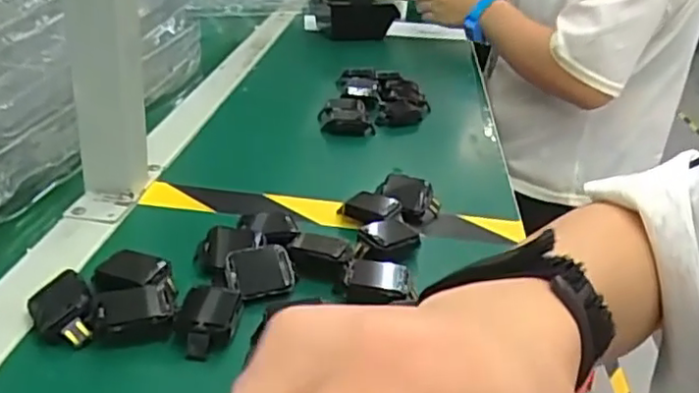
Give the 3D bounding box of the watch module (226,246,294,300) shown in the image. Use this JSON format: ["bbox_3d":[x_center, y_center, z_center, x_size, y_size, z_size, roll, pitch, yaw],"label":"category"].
[{"bbox_3d":[-0.056,0.046,0.411,0.042,0.013,0.032,-13,64,-26],"label":"watch module"}]

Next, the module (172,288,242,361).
[{"bbox_3d":[-0.080,0.069,0.367,0.032,0.020,0.039,5,27,0],"label":"module"}]

